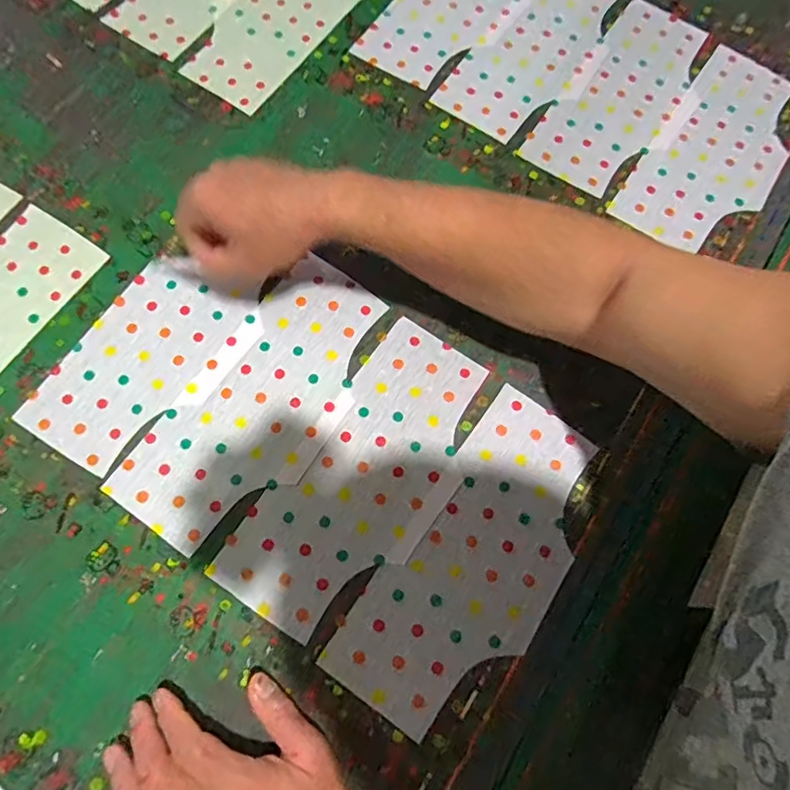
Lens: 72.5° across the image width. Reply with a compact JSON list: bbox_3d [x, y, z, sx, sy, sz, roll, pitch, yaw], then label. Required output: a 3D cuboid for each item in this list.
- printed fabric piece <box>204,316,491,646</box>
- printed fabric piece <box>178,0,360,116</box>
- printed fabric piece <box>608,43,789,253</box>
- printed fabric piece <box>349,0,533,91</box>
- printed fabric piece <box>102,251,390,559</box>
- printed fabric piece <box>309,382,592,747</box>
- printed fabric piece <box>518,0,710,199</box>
[{"bbox_3d":[-0.021,0.070,0.470,0.128,0.004,0.279,34,75,9],"label":"printed fabric piece"},{"bbox_3d":[-0.125,-0.453,0.630,0.126,0.010,0.289,32,75,9],"label":"printed fabric piece"},{"bbox_3d":[0.356,-0.269,0.589,0.127,0.006,0.274,34,73,7],"label":"printed fabric piece"},{"bbox_3d":[0.082,-0.478,0.647,0.134,0.006,0.293,32,72,8],"label":"printed fabric piece"},{"bbox_3d":[-0.115,0.004,0.487,0.128,0.004,0.281,34,75,9],"label":"printed fabric piece"},{"bbox_3d":[0.073,0.137,0.455,0.128,0.005,0.282,34,75,9],"label":"printed fabric piece"},{"bbox_3d":[0.267,-0.338,0.609,0.130,0.009,0.276,33,73,9],"label":"printed fabric piece"}]

